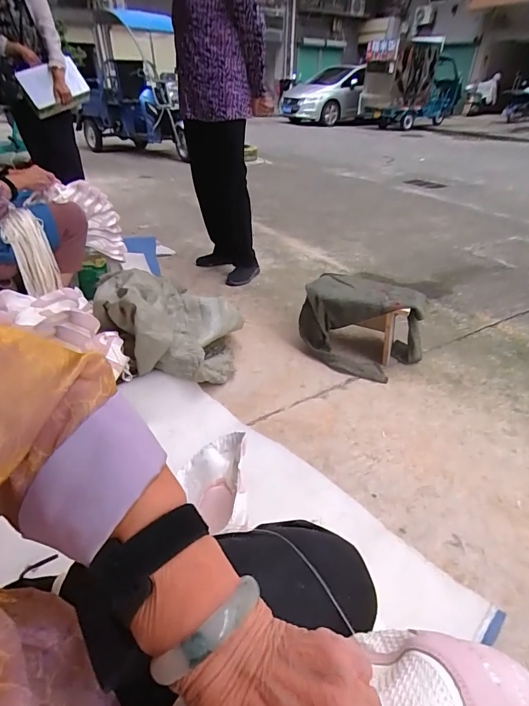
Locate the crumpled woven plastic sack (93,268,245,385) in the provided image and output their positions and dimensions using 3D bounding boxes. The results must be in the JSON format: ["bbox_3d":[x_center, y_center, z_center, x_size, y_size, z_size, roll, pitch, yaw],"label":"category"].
[{"bbox_3d":[-0.308,-0.072,1.234,0.433,0.303,0.330,3,34,-1],"label":"crumpled woven plastic sack"}]

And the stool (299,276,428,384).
[{"bbox_3d":[0.362,-0.110,1.432,0.400,0.254,0.333,26,42,32],"label":"stool"}]

